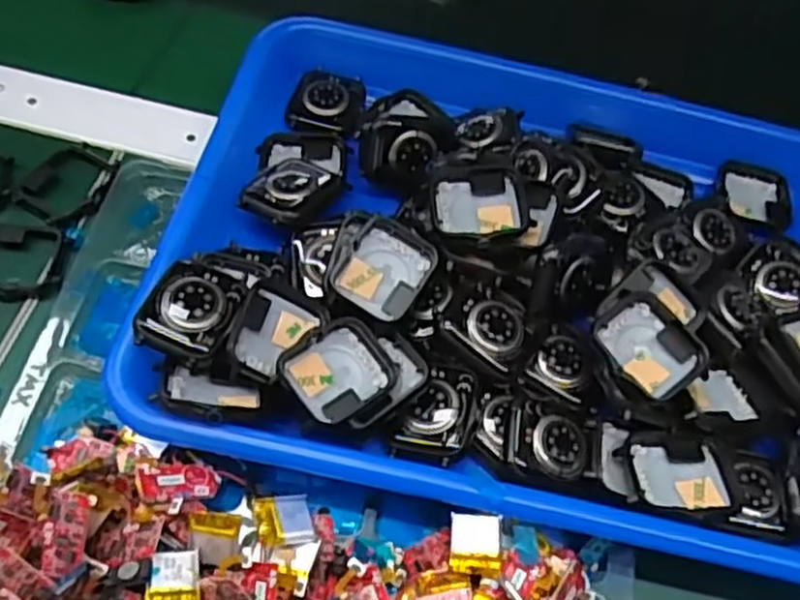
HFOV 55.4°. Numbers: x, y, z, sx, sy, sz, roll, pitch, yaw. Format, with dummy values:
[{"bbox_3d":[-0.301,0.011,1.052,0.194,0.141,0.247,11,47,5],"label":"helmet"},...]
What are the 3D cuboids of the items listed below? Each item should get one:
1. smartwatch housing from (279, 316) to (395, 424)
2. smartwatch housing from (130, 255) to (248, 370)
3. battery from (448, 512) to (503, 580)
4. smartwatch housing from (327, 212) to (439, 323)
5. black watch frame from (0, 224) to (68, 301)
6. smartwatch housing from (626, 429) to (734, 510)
[{"bbox_3d":[-0.024,0.028,0.304,0.040,0.010,0.035,-35,75,-26],"label":"smartwatch housing"},{"bbox_3d":[-0.083,0.004,0.304,0.035,0.007,0.041,20,63,0],"label":"smartwatch housing"},{"bbox_3d":[0.028,0.090,0.280,0.018,0.007,0.021,6,58,3],"label":"battery"},{"bbox_3d":[-0.009,-0.014,0.326,0.042,0.011,0.042,23,74,1],"label":"smartwatch housing"},{"bbox_3d":[-0.178,-0.018,0.353,0.042,0.010,0.039,1,58,0],"label":"black watch frame"},{"bbox_3d":[0.111,0.068,0.303,0.038,0.011,0.034,4,58,1],"label":"smartwatch housing"}]

